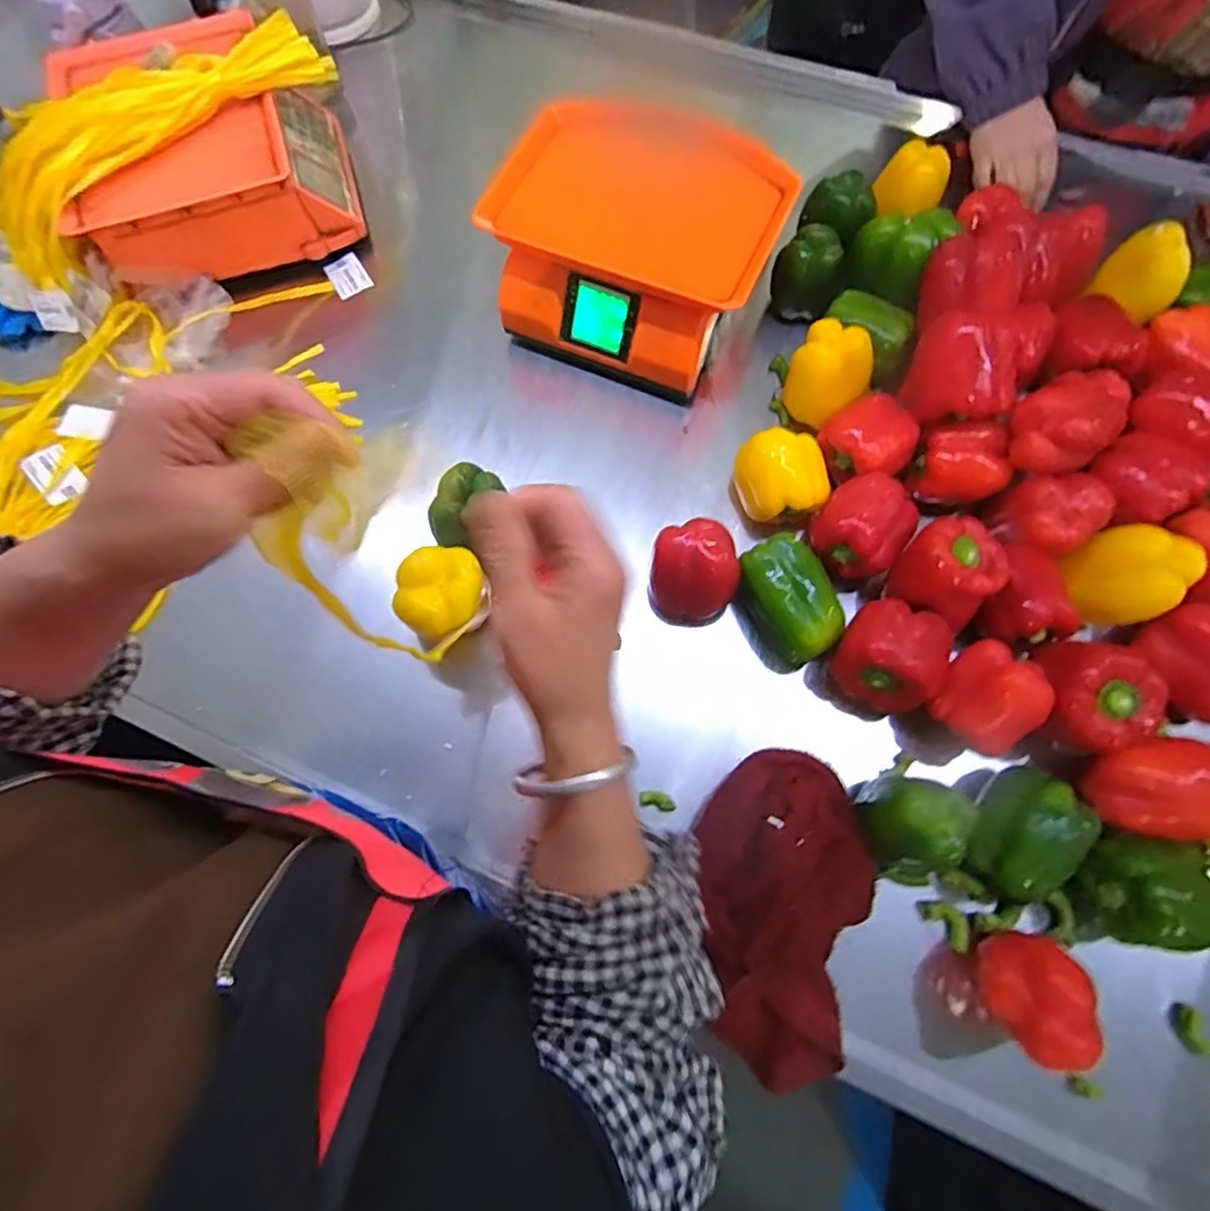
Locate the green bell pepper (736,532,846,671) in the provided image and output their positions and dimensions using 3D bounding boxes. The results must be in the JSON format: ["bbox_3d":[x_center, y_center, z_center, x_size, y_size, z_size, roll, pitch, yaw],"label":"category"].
[{"bbox_3d":[0.168,-0.006,0.555,0.063,0.057,0.109,-28,73,-7],"label":"green bell pepper"}]

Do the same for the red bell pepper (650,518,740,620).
[{"bbox_3d":[0.083,-0.033,0.563,0.077,0.072,0.074,0,72,2],"label":"red bell pepper"}]

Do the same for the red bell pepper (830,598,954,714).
[{"bbox_3d":[0.248,0.042,0.527,0.081,0.068,0.079,29,75,11],"label":"red bell pepper"}]

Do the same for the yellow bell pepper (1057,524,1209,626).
[{"bbox_3d":[0.453,-0.027,0.528,0.071,0.064,0.077,-1,72,2],"label":"yellow bell pepper"}]

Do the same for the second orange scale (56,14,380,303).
[{"bbox_3d":[-0.462,-0.527,0.719,0.293,0.139,0.282,-14,72,-3],"label":"second orange scale"}]

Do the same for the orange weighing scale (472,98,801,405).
[{"bbox_3d":[0.030,-0.390,0.648,0.287,0.154,0.235,22,74,9],"label":"orange weighing scale"}]

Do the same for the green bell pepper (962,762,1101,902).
[{"bbox_3d":[0.333,0.179,0.477,0.070,0.057,0.097,41,77,14],"label":"green bell pepper"}]

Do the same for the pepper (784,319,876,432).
[{"bbox_3d":[0.225,-0.234,0.615,0.077,0.075,0.063,35,76,12],"label":"pepper"}]

